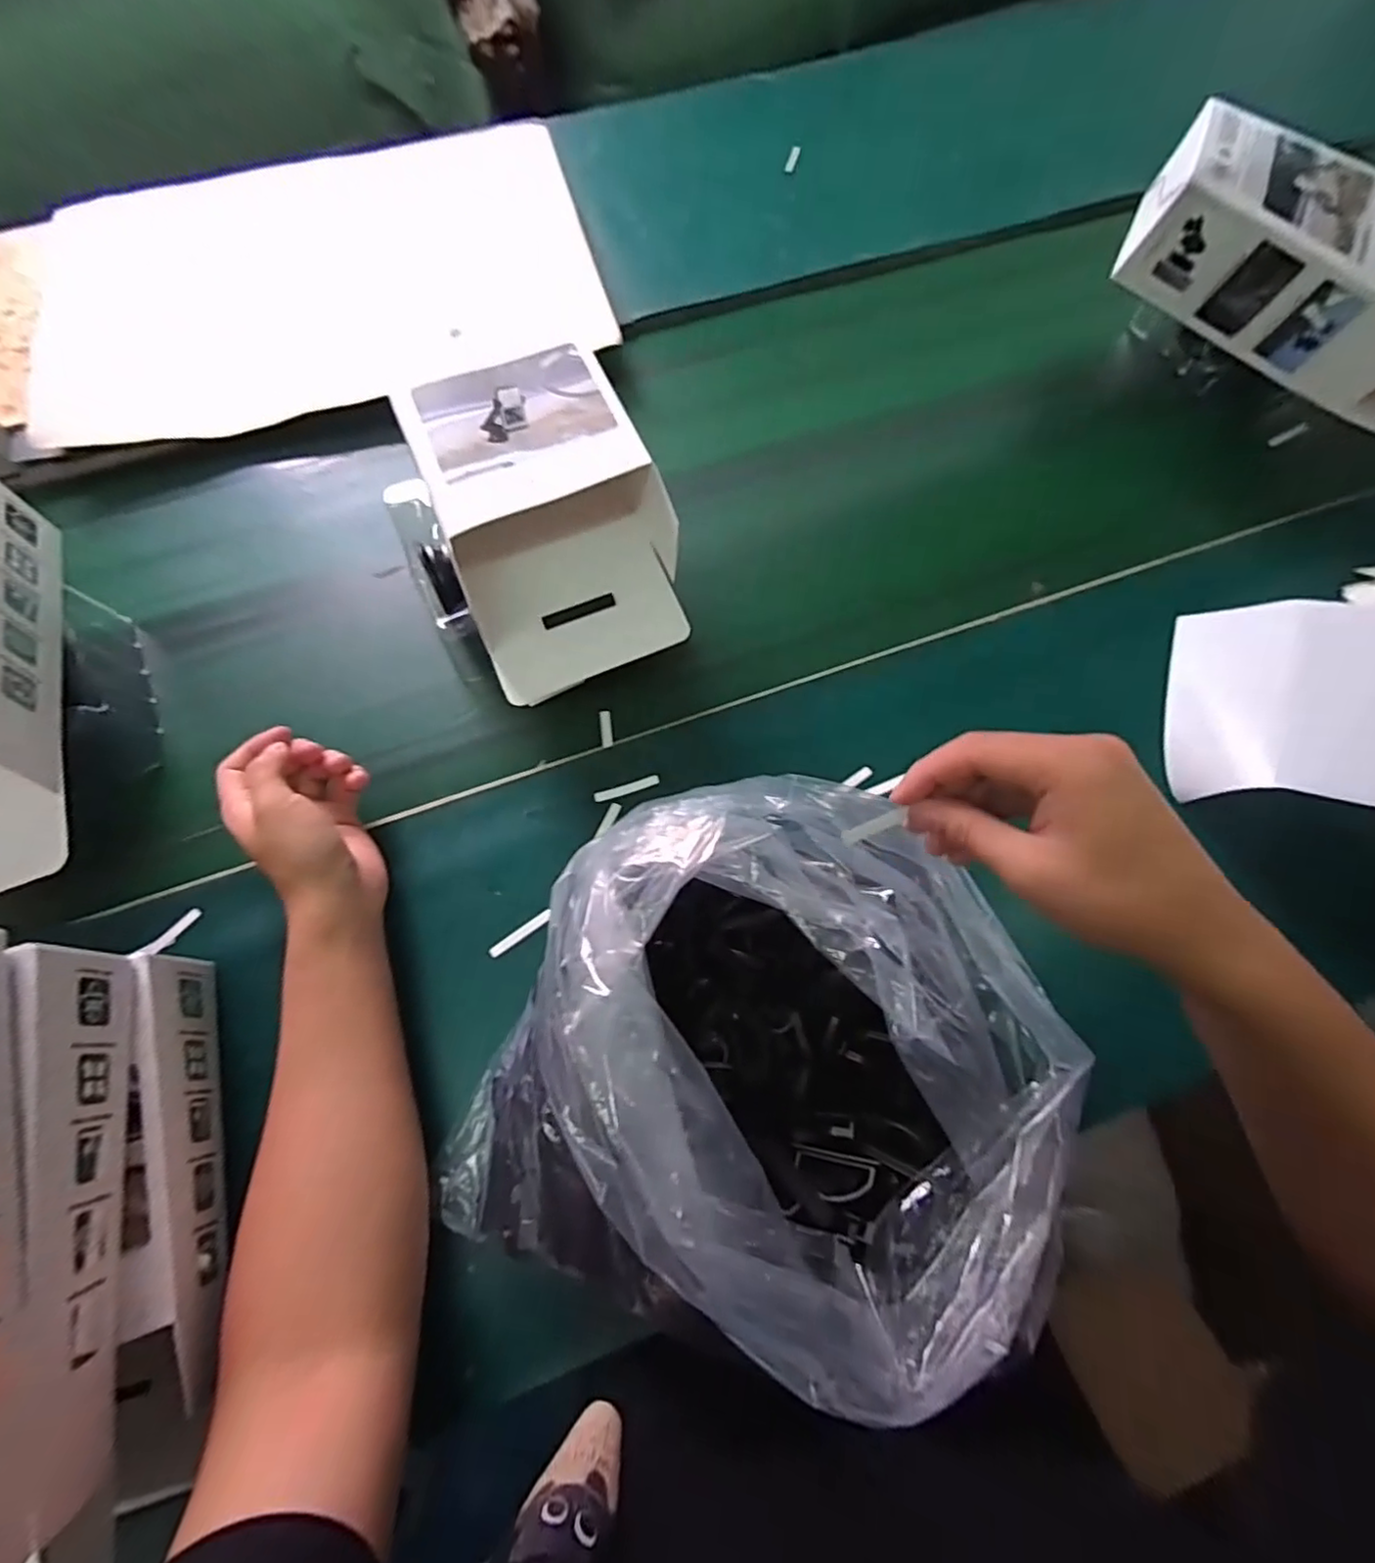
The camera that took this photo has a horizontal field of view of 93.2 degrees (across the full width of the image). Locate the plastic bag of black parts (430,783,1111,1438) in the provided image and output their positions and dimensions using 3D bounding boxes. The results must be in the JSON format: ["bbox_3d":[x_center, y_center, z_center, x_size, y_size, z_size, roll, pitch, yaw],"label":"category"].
[{"bbox_3d":[0.062,0.129,0.322,0.257,0.122,0.228,25,72,8],"label":"plastic bag of black parts"}]

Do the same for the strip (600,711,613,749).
[{"bbox_3d":[-0.060,-0.039,0.484,0.008,0.004,0.030,-8,72,-1],"label":"strip"}]

